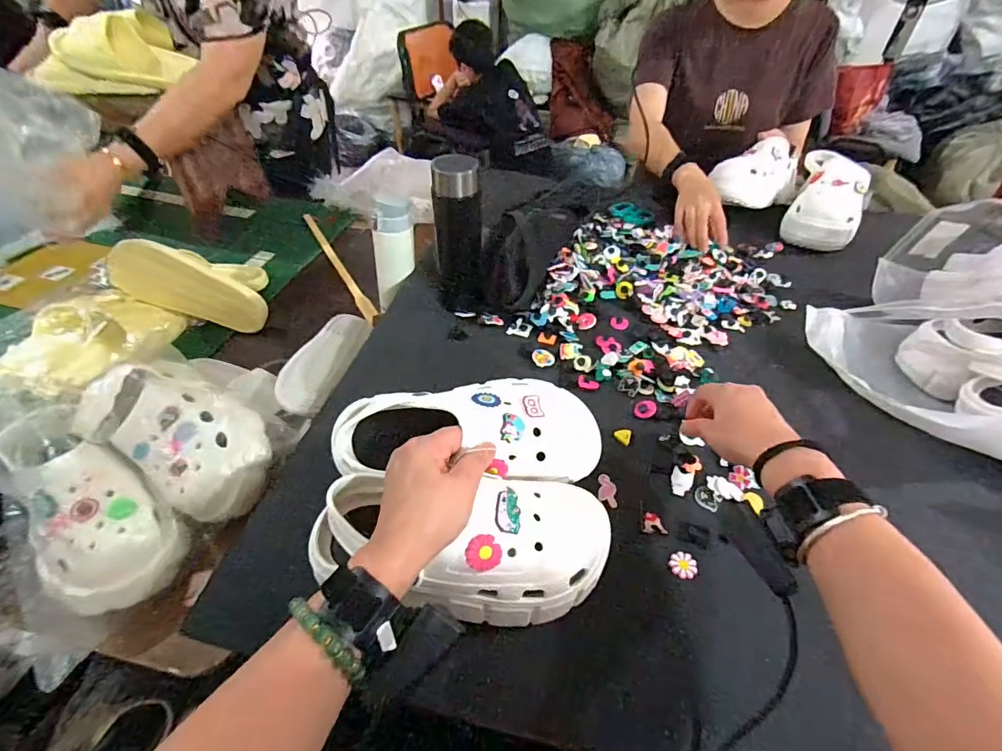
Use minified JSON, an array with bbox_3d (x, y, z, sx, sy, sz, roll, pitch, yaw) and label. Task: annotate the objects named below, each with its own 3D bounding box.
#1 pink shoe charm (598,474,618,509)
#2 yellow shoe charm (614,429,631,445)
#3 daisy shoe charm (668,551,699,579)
[{"bbox_3d":[0.114,0.123,0.494,0.019,0.004,0.037,6,46,5],"label":"pink shoe charm"},{"bbox_3d":[0.142,0.072,0.542,0.018,0.004,0.019,9,70,11],"label":"yellow shoe charm"},{"bbox_3d":[0.173,0.180,0.438,0.023,0.006,0.024,0,46,0],"label":"daisy shoe charm"}]

